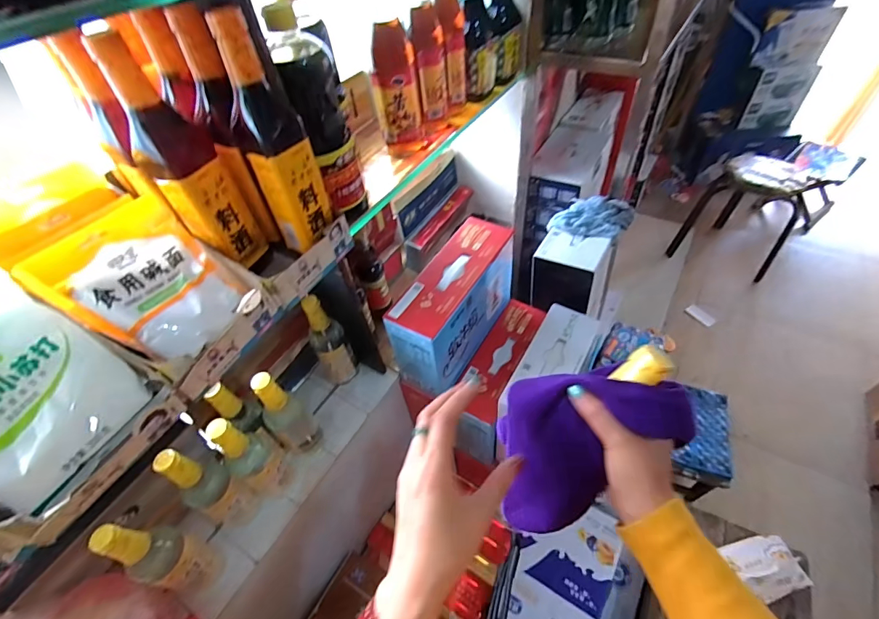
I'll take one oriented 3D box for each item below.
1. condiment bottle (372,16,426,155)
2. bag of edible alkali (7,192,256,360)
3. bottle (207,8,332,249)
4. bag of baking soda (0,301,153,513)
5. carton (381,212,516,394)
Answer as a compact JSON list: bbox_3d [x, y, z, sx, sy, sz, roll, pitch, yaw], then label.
[{"bbox_3d":[-0.066,-0.331,0.621,0.066,0.179,0.050,-5,50,2],"label":"condiment bottle"},{"bbox_3d":[-0.286,-0.034,0.415,0.162,0.038,0.149,38,48,-14],"label":"bag of edible alkali"},{"bbox_3d":[-0.175,-0.174,0.432,0.062,0.243,0.071,28,58,33],"label":"bottle"},{"bbox_3d":[-0.341,0.075,0.333,0.032,0.132,0.126,-19,31,49],"label":"bag of baking soda"},{"bbox_3d":[0.036,-0.007,0.846,0.118,0.200,0.321,24,57,24],"label":"carton"}]

